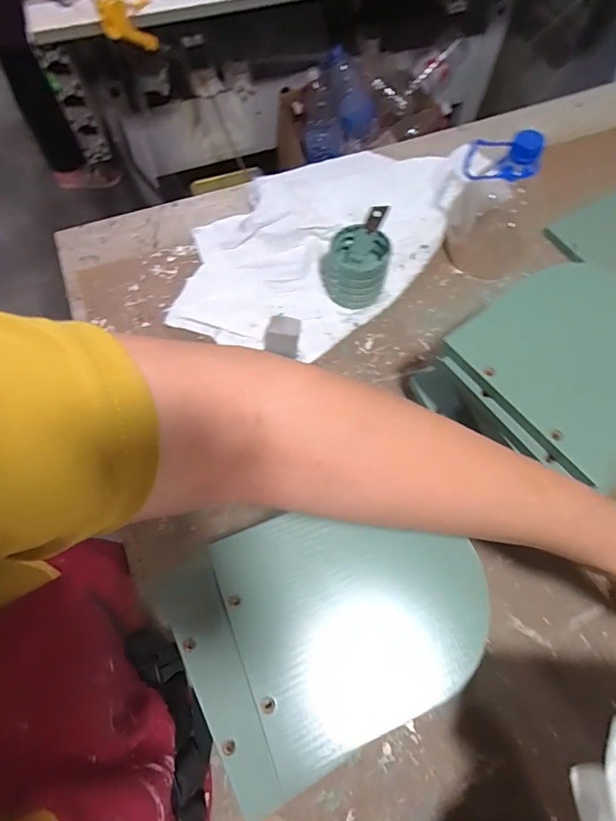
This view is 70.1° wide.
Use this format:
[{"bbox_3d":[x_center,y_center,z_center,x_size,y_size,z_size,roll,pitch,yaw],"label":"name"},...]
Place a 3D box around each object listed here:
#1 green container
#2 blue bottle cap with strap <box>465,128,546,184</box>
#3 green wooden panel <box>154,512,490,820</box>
[{"bbox_3d":[0.050,-0.156,0.478,0.070,0.066,0.058,6,65,1],"label":"green container"},{"bbox_3d":[0.193,-0.260,0.434,0.069,0.042,0.054,3,66,1],"label":"blue bottle cap with strap"},{"bbox_3d":[0.014,0.137,0.296,0.197,0.025,0.148,-26,69,-13],"label":"green wooden panel"}]

